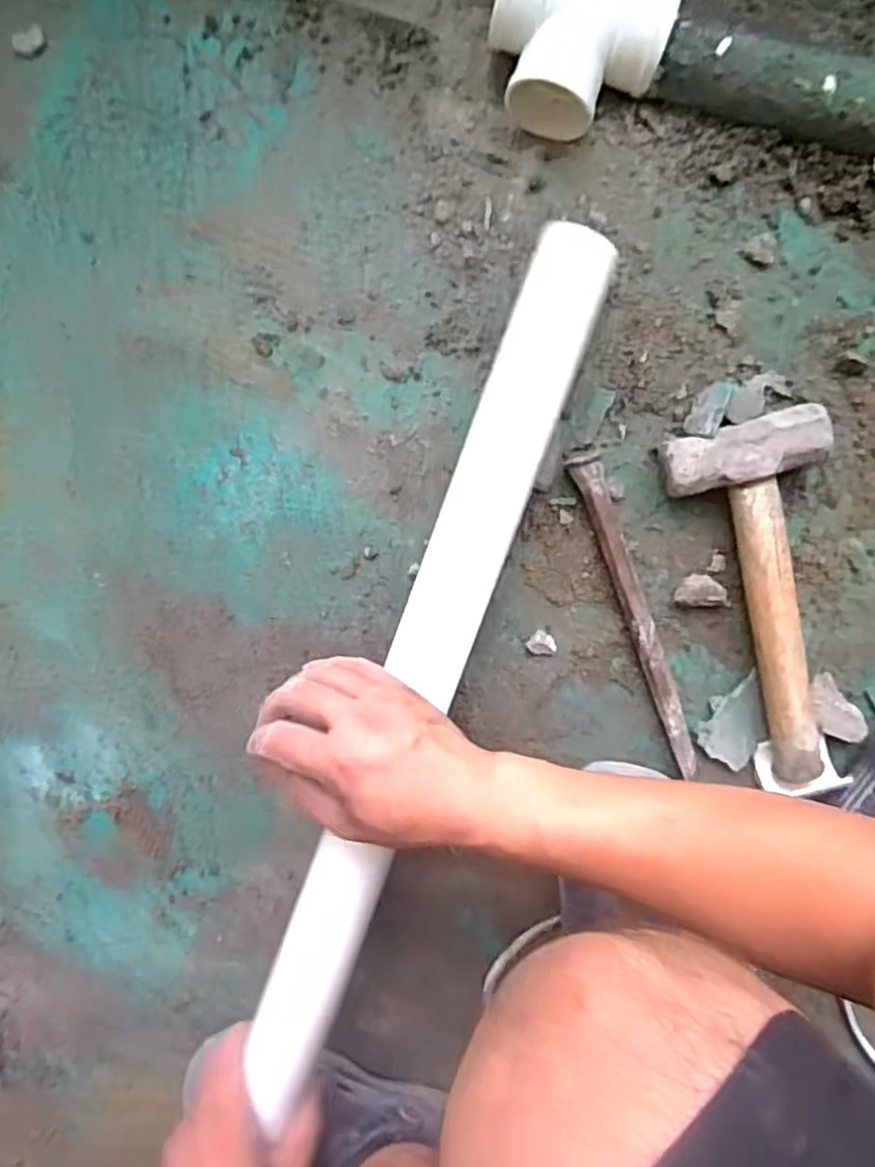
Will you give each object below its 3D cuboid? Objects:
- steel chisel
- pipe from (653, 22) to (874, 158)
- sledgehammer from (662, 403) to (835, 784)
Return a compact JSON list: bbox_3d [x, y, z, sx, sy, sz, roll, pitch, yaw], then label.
[{"bbox_3d":[0.142,0.022,0.520,0.022,0.020,0.239,-21,96,6],"label":"steel chisel"},{"bbox_3d":[0.312,-0.276,0.458,0.350,0.037,0.037,16,99,1],"label":"pipe"},{"bbox_3d":[0.227,0.007,0.502,0.103,0.040,0.235,-15,97,5],"label":"sledgehammer"}]

